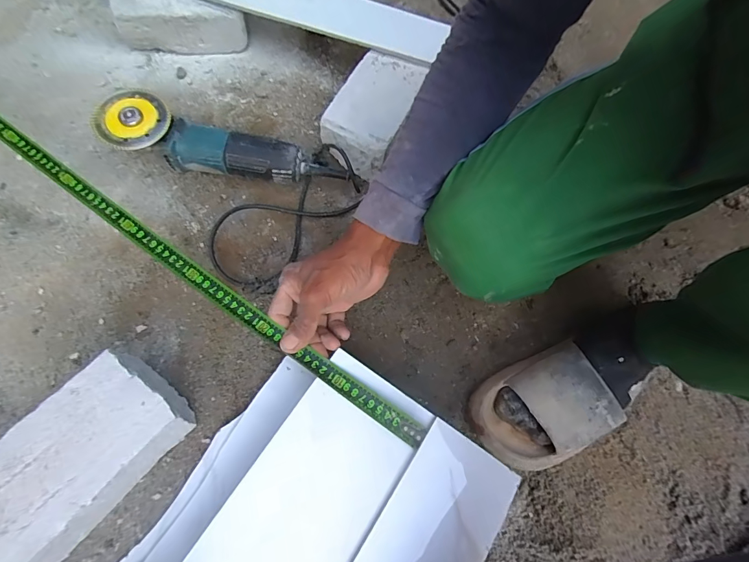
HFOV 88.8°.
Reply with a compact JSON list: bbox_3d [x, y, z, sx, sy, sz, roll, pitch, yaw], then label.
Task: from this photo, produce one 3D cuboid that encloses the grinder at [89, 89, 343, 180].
[{"bbox_3d":[-0.206,-0.189,0.552,0.331,0.085,0.081,5,67,-5],"label":"grinder"}]

